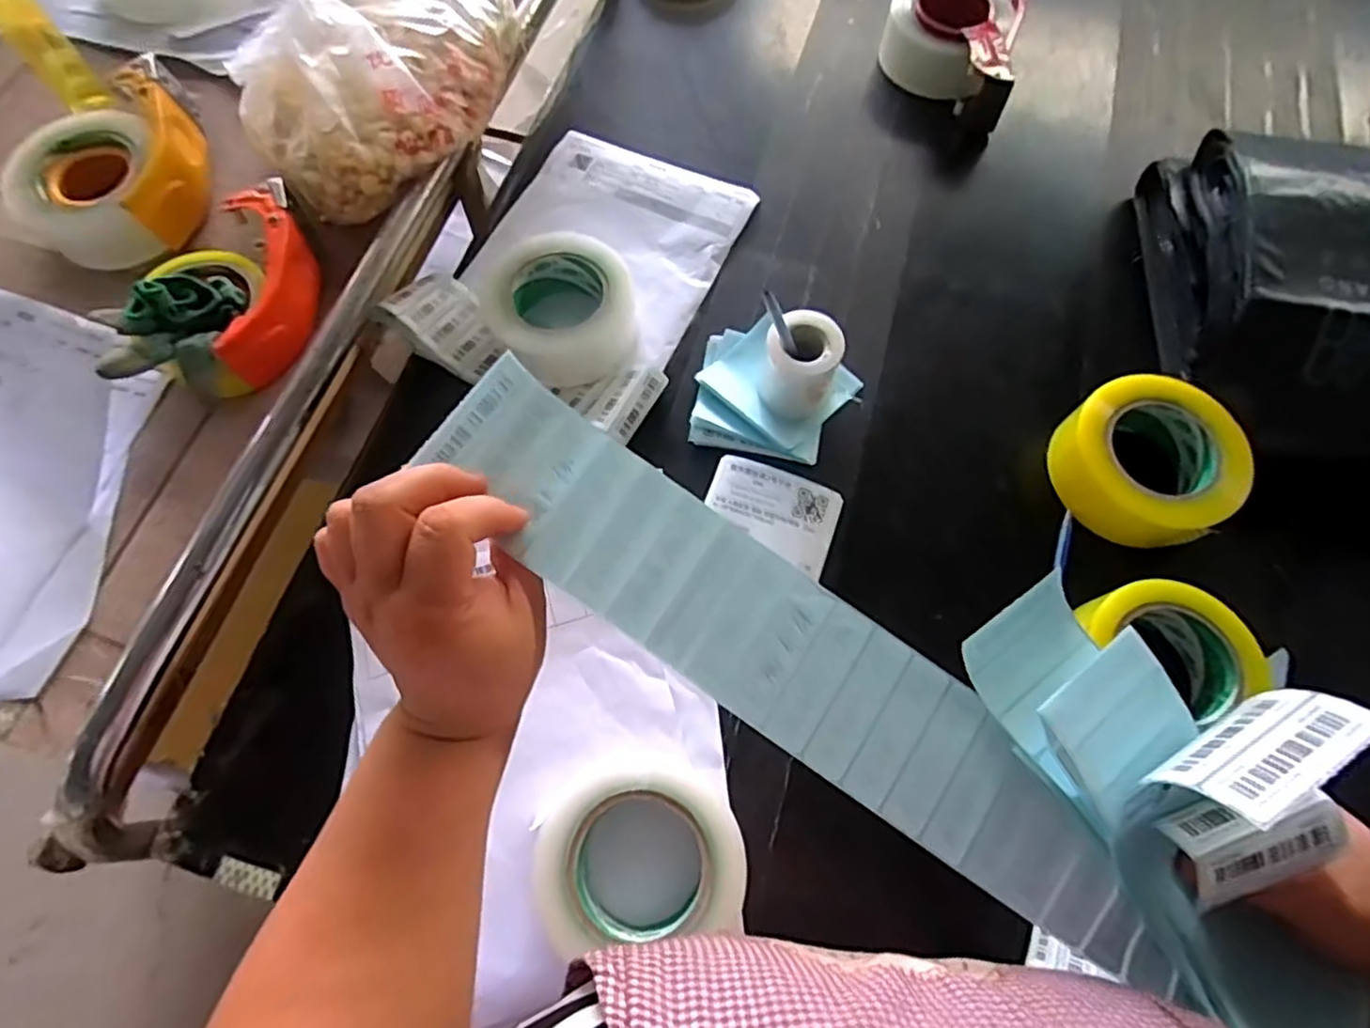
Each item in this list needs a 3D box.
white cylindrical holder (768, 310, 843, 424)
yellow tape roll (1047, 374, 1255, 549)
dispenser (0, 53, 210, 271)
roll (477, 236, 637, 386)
[{"bbox_3d":[0.091,-0.117,0.532,0.056,0.074,0.056,1,67,-3],"label":"white cylindrical holder"},{"bbox_3d":[0.355,-0.040,0.517,0.119,0.060,0.124,1,67,-3],"label":"yellow tape roll"},{"bbox_3d":[-0.486,-0.290,0.567,0.128,0.074,0.169,-13,70,-7],"label":"dispenser"},{"bbox_3d":[-0.104,-0.176,0.566,0.123,0.044,0.116,1,67,-3],"label":"roll"}]

